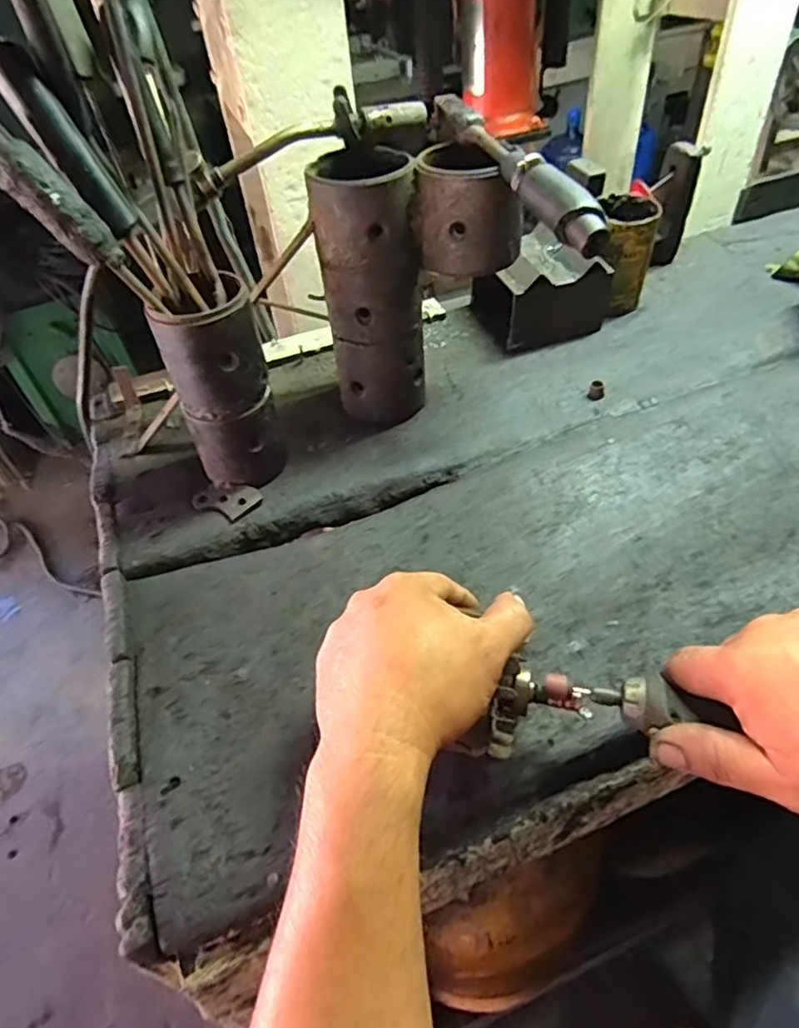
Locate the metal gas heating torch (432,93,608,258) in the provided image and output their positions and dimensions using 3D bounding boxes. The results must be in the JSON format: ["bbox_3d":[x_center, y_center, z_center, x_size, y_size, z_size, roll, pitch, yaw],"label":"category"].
[{"bbox_3d":[0.078,-0.262,0.448,0.024,0.033,0.258,-16,47,-8],"label":"metal gas heating torch"}]

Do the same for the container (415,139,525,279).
[{"bbox_3d":[0.061,-0.257,0.507,0.089,0.084,0.083,0,47,6],"label":"container"}]

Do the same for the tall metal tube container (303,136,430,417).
[{"bbox_3d":[-0.023,-0.198,0.572,0.089,0.236,0.091,-9,47,-2],"label":"tall metal tube container"}]

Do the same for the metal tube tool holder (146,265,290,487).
[{"bbox_3d":[-0.150,-0.102,0.537,0.085,0.183,0.065,-19,48,-11],"label":"metal tube tool holder"}]

